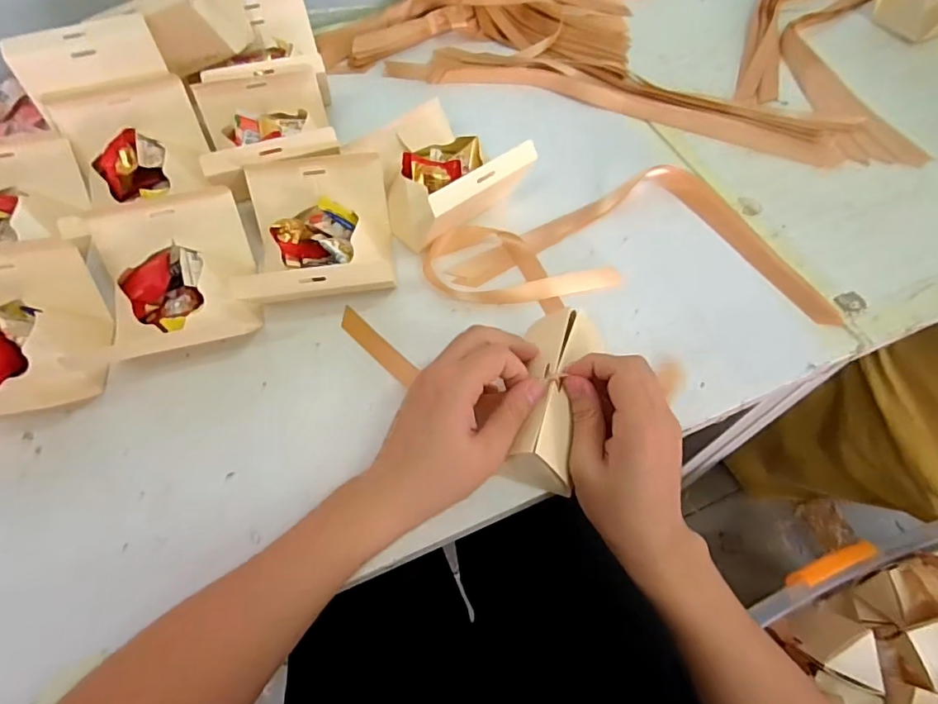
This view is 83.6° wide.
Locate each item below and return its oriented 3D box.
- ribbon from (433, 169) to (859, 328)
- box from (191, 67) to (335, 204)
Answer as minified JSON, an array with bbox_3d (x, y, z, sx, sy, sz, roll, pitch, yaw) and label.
[{"bbox_3d":[0.151,-0.114,0.518,0.378,0.025,0.161,3,62,1],"label":"ribbon"},{"bbox_3d":[-0.205,-0.225,0.537,0.128,0.059,0.148,-17,64,-9],"label":"box"}]

